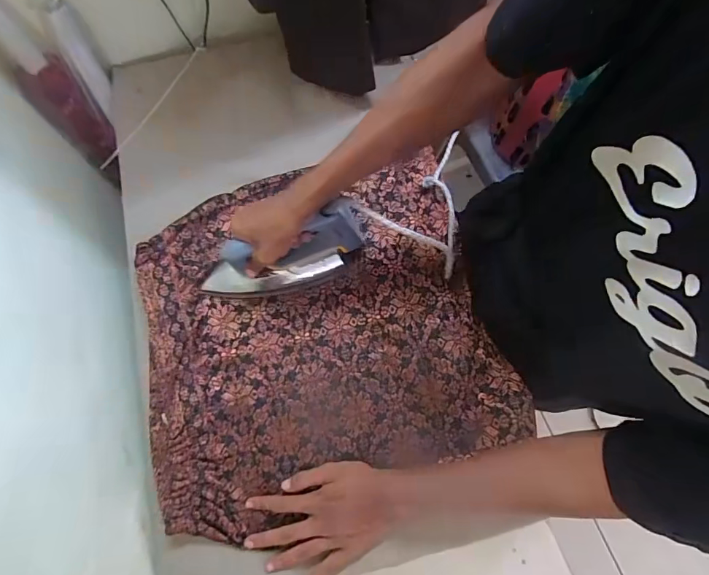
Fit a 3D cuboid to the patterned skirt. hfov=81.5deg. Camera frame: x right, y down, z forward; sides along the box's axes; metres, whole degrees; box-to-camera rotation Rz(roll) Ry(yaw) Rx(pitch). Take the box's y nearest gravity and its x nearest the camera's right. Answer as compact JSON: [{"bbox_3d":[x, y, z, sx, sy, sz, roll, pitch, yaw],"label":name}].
[{"bbox_3d":[-0.057,0.045,0.558,0.452,0.035,0.429,-18,77,-3],"label":"patterned skirt"}]

